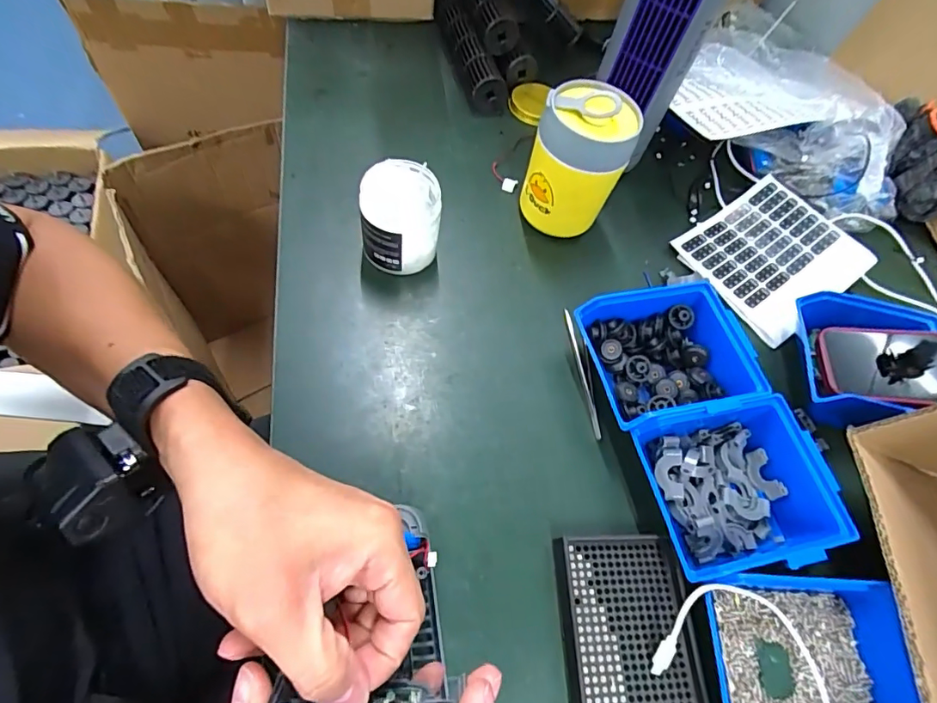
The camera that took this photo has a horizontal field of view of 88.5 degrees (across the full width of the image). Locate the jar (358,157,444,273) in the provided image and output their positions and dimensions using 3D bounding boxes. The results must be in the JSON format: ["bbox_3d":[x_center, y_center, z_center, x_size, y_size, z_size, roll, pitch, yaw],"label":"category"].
[{"bbox_3d":[-0.063,-0.123,0.463,0.071,0.091,0.070,2,61,-3],"label":"jar"}]

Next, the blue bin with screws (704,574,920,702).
[{"bbox_3d":[0.228,0.216,0.318,0.127,0.054,0.115,4,60,-2],"label":"blue bin with screws"}]

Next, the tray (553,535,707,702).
[{"bbox_3d":[0.114,0.203,0.340,0.092,0.011,0.132,0,61,-4],"label":"tray"}]

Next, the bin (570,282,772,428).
[{"bbox_3d":[0.182,0.007,0.431,0.150,0.060,0.117,-10,61,-11],"label":"bin"}]

